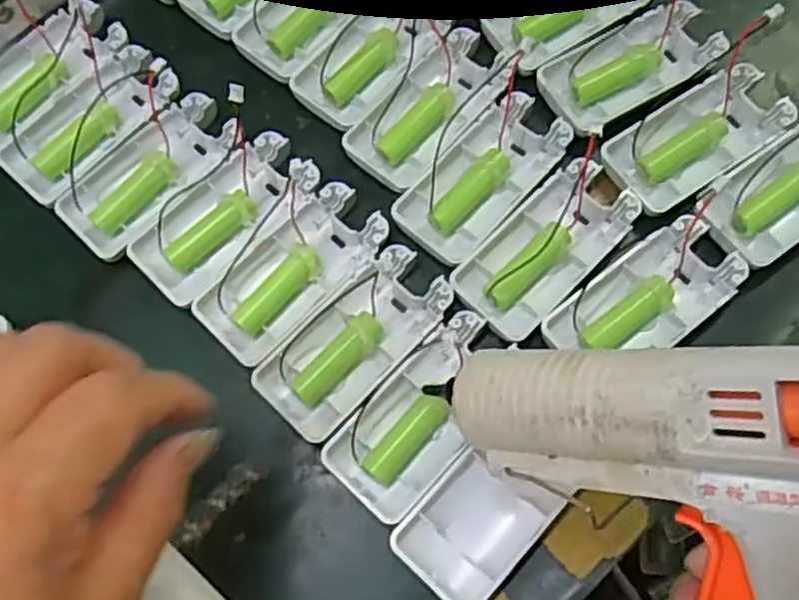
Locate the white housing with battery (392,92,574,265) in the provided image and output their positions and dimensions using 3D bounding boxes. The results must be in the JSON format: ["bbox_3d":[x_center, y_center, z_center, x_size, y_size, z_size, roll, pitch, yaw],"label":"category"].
[{"bbox_3d":[0.040,-0.061,0.365,0.044,0.015,0.092,42,76,14],"label":"white housing with battery"}]

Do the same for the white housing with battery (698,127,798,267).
[{"bbox_3d":[0.189,-0.054,0.353,0.089,0.018,0.042,-34,73,-10],"label":"white housing with battery"}]

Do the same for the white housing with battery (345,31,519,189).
[{"bbox_3d":[0.016,-0.096,0.378,0.043,0.018,0.093,41,76,14],"label":"white housing with battery"}]

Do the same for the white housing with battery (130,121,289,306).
[{"bbox_3d":[-0.091,-0.045,0.365,0.045,0.014,0.093,31,74,12],"label":"white housing with battery"}]

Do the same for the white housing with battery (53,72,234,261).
[{"bbox_3d":[-0.127,-0.067,0.378,0.049,0.017,0.095,33,74,12],"label":"white housing with battery"}]

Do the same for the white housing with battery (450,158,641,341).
[{"bbox_3d":[0.069,-0.024,0.351,0.092,0.017,0.043,-43,75,-13],"label":"white housing with battery"}]

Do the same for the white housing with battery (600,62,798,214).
[{"bbox_3d":[0.146,-0.079,0.363,0.087,0.017,0.043,-31,72,-9],"label":"white housing with battery"}]

